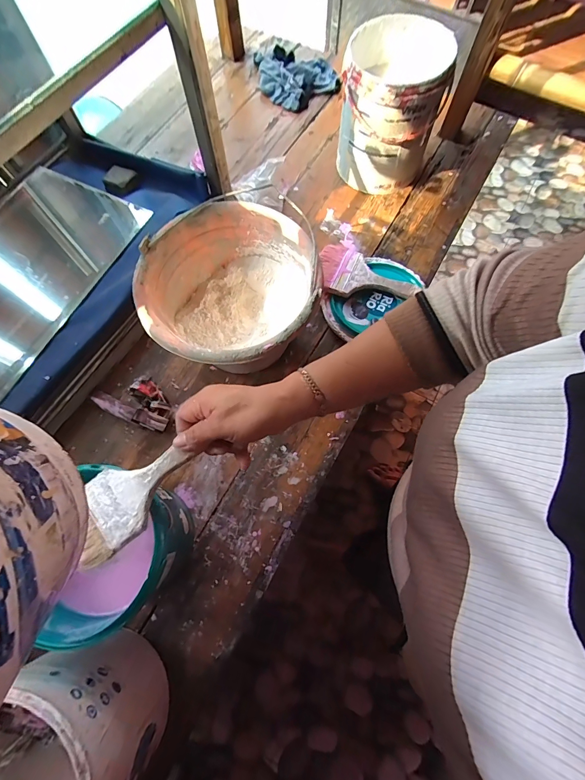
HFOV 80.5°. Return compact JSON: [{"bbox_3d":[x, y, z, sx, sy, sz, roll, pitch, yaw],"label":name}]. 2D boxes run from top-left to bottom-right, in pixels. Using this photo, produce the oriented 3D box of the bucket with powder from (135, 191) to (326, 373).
[{"bbox_3d":[-0.087,-0.125,0.519,0.234,0.156,0.227,0,70,-1],"label":"bucket with powder"}]

